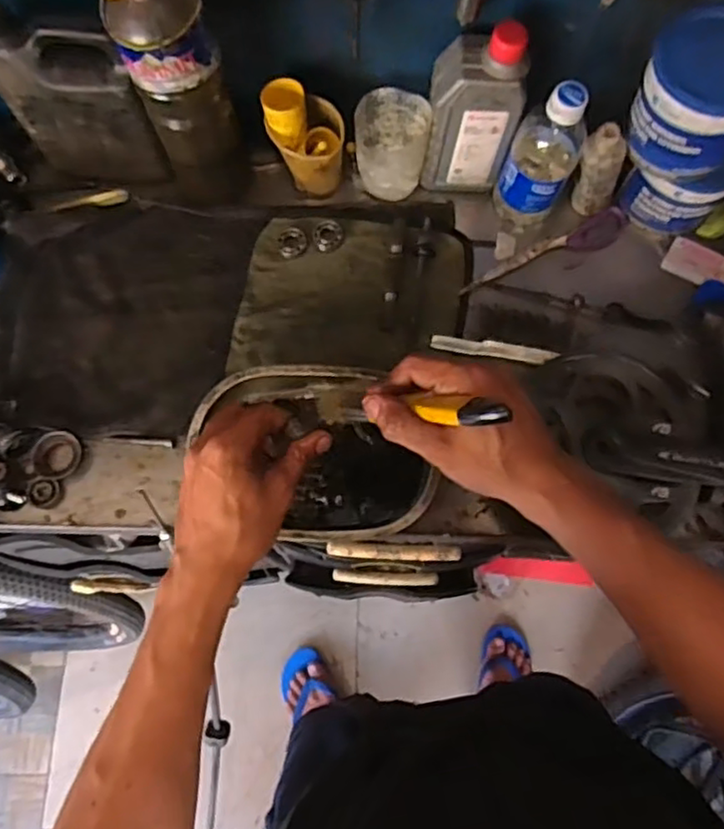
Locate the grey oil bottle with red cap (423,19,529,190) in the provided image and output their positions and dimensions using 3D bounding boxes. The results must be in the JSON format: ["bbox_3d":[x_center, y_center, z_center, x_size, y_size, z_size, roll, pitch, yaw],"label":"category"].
[{"bbox_3d":[0.105,-0.283,0.620,0.080,0.175,0.045,8,72,1],"label":"grey oil bottle with red cap"}]

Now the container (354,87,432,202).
[{"bbox_3d":[0.028,-0.264,0.655,0.069,0.087,0.068,4,72,0],"label":"container"}]

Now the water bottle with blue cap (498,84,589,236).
[{"bbox_3d":[0.172,-0.246,0.625,0.065,0.164,0.062,23,73,6],"label":"water bottle with blue cap"}]

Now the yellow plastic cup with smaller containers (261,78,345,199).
[{"bbox_3d":[-0.056,-0.263,0.647,0.075,0.112,0.058,0,72,-2],"label":"yellow plastic cup with smaller containers"}]

